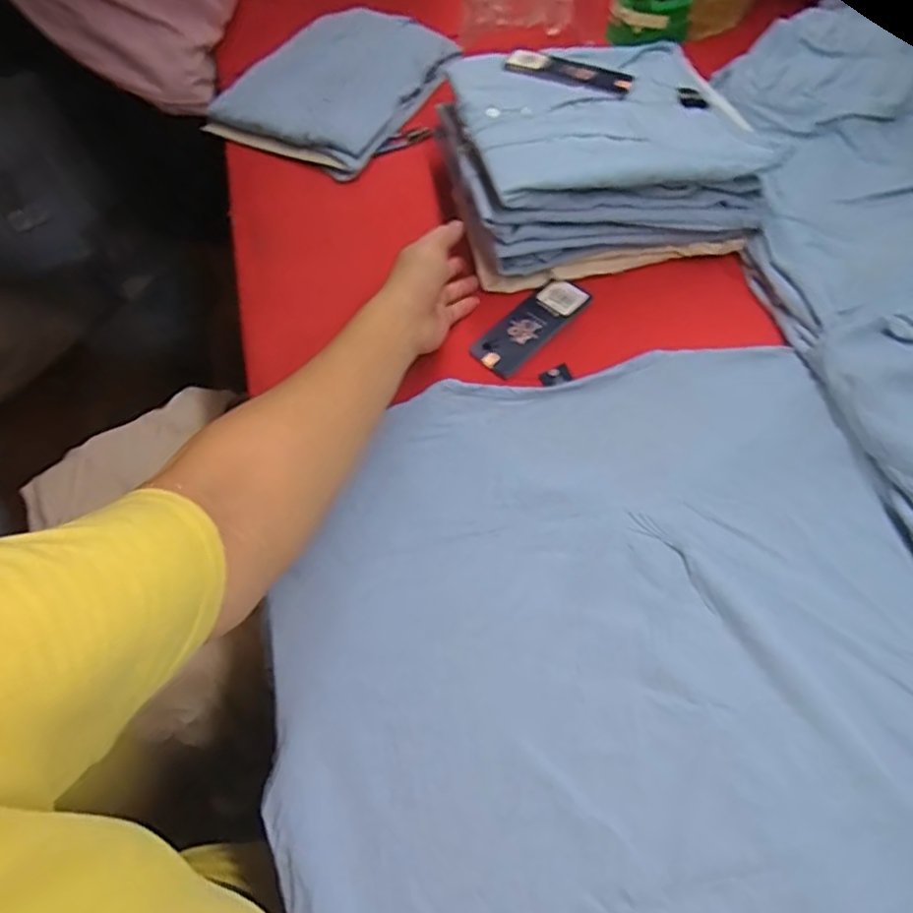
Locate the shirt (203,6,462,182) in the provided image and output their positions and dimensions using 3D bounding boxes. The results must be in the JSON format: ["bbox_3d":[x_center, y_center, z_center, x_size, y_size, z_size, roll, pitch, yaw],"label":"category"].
[{"bbox_3d":[-0.140,-0.428,0.725,0.226,0.035,0.250,20,61,9],"label":"shirt"}]

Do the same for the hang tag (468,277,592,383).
[{"bbox_3d":[0.068,-0.117,0.576,0.045,0.007,0.117,42,73,14],"label":"hang tag"}]

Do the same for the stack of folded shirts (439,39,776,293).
[{"bbox_3d":[0.127,-0.295,0.607,0.261,0.103,0.227,-11,61,-3],"label":"stack of folded shirts"}]

